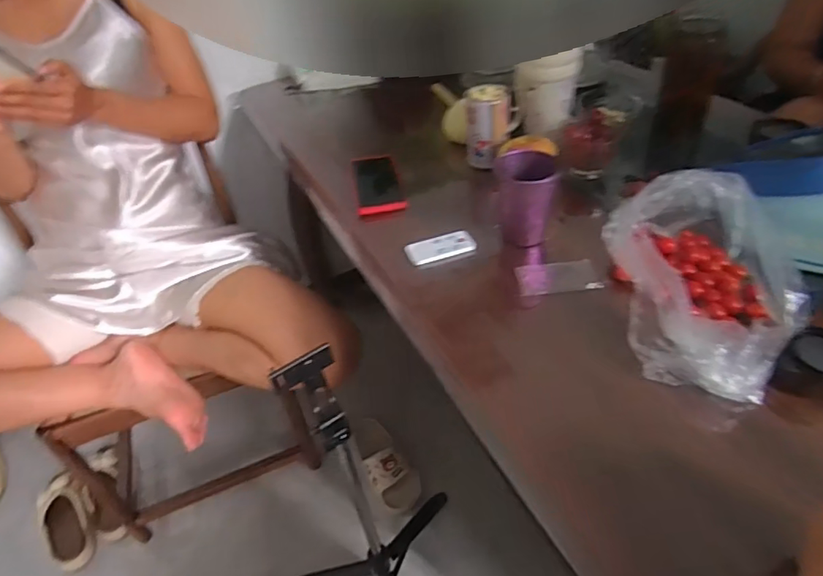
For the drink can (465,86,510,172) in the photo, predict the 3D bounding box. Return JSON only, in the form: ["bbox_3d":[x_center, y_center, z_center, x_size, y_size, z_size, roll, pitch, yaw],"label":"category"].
[{"bbox_3d":[0.120,-0.253,0.833,0.065,0.109,0.062,-4,42,4],"label":"drink can"}]

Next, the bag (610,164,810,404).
[{"bbox_3d":[0.311,-0.007,0.562,0.166,0.097,0.257,-3,42,6],"label":"bag"}]

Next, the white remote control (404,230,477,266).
[{"bbox_3d":[0.039,-0.056,0.710,0.090,0.013,0.042,-17,42,-11],"label":"white remote control"}]

